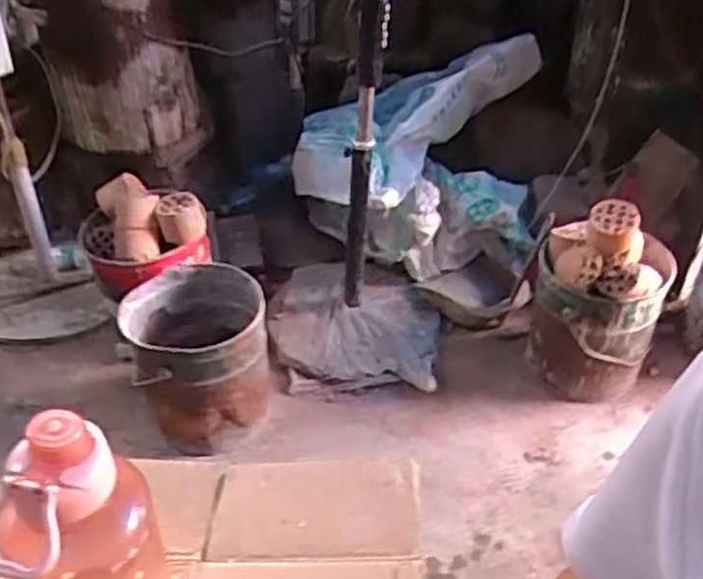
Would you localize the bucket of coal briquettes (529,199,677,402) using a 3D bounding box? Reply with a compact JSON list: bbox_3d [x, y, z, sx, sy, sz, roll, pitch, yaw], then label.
[{"bbox_3d":[0.564,0.005,1.720,0.270,0.459,0.292,13,42,18],"label":"bucket of coal briquettes"}]

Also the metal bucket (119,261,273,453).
[{"bbox_3d":[-0.335,0.125,1.667,0.286,0.279,0.359,-14,41,-14],"label":"metal bucket"}]

